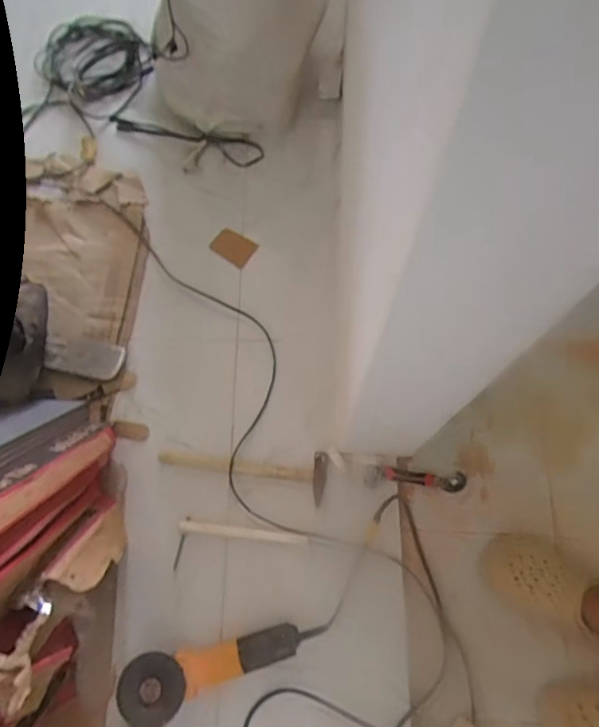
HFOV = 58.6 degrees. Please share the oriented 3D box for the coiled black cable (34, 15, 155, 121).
[{"bbox_3d":[-0.573,-0.847,1.501,0.293,0.068,0.398,-26,65,-9],"label":"coiled black cable"}]

